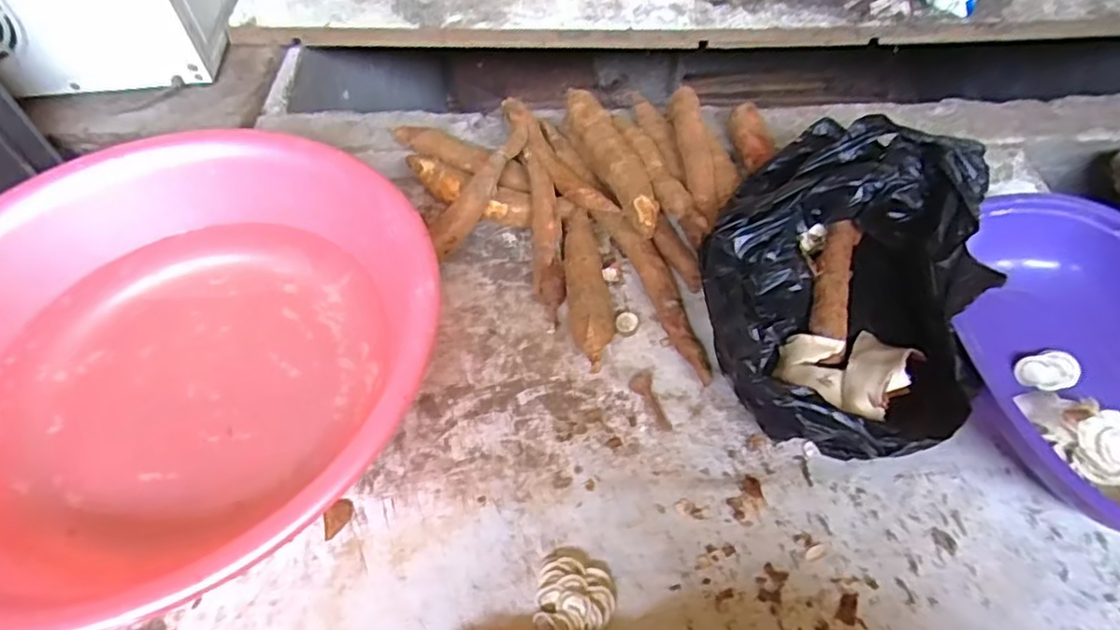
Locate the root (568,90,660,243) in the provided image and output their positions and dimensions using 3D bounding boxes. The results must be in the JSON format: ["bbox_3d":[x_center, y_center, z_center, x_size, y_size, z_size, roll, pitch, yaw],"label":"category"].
[{"bbox_3d":[0.058,-0.152,0.645,0.045,0.050,0.198,-19,57,-11],"label":"root"}]

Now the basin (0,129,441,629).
[{"bbox_3d":[-0.299,0.037,0.502,0.415,0.107,0.390,-1,57,1],"label":"basin"}]

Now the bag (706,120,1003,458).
[{"bbox_3d":[0.226,-0.026,0.529,0.203,0.107,0.274,15,57,12],"label":"bag"}]

